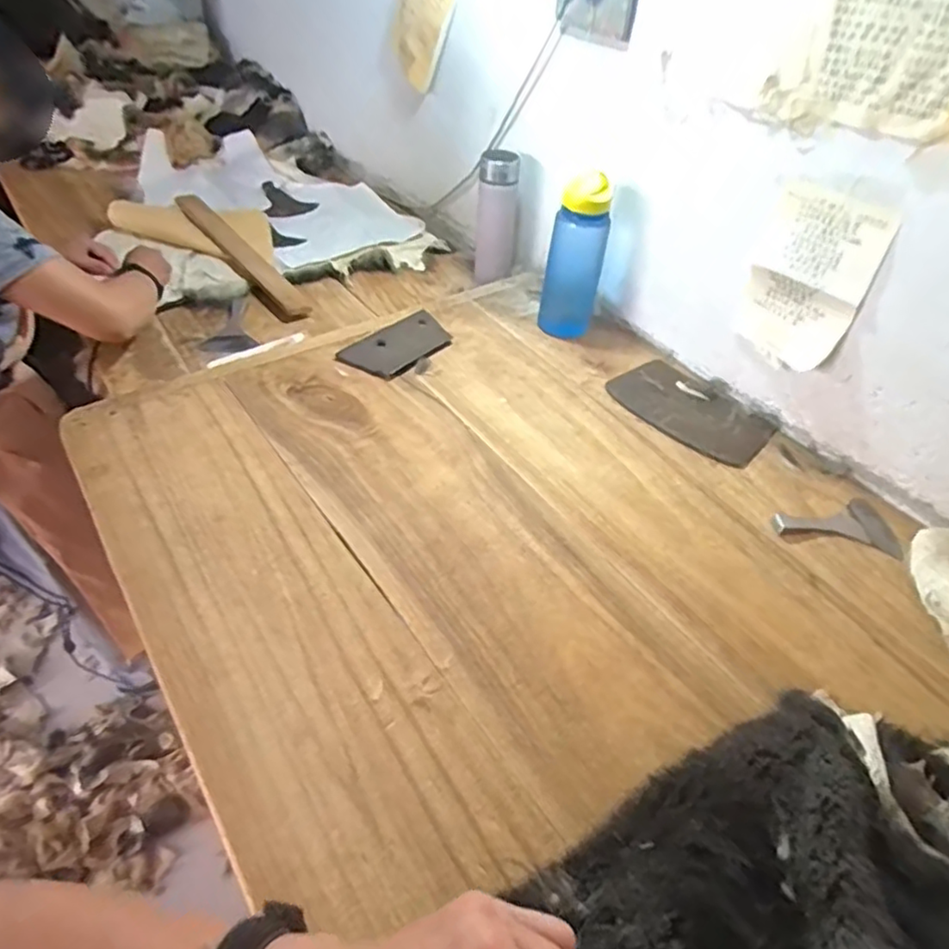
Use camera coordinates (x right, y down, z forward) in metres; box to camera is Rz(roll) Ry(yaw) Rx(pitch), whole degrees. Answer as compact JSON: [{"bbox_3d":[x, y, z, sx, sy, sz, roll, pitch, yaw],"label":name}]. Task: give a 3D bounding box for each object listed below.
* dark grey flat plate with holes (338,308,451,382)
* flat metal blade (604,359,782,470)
[{"bbox_3d":[-0.111,-0.190,0.934,0.100,0.013,0.163,35,52,26],"label":"dark grey flat plate with holes"},{"bbox_3d":[0.292,-0.089,0.865,0.129,0.010,0.213,-33,56,-32],"label":"flat metal blade"}]

